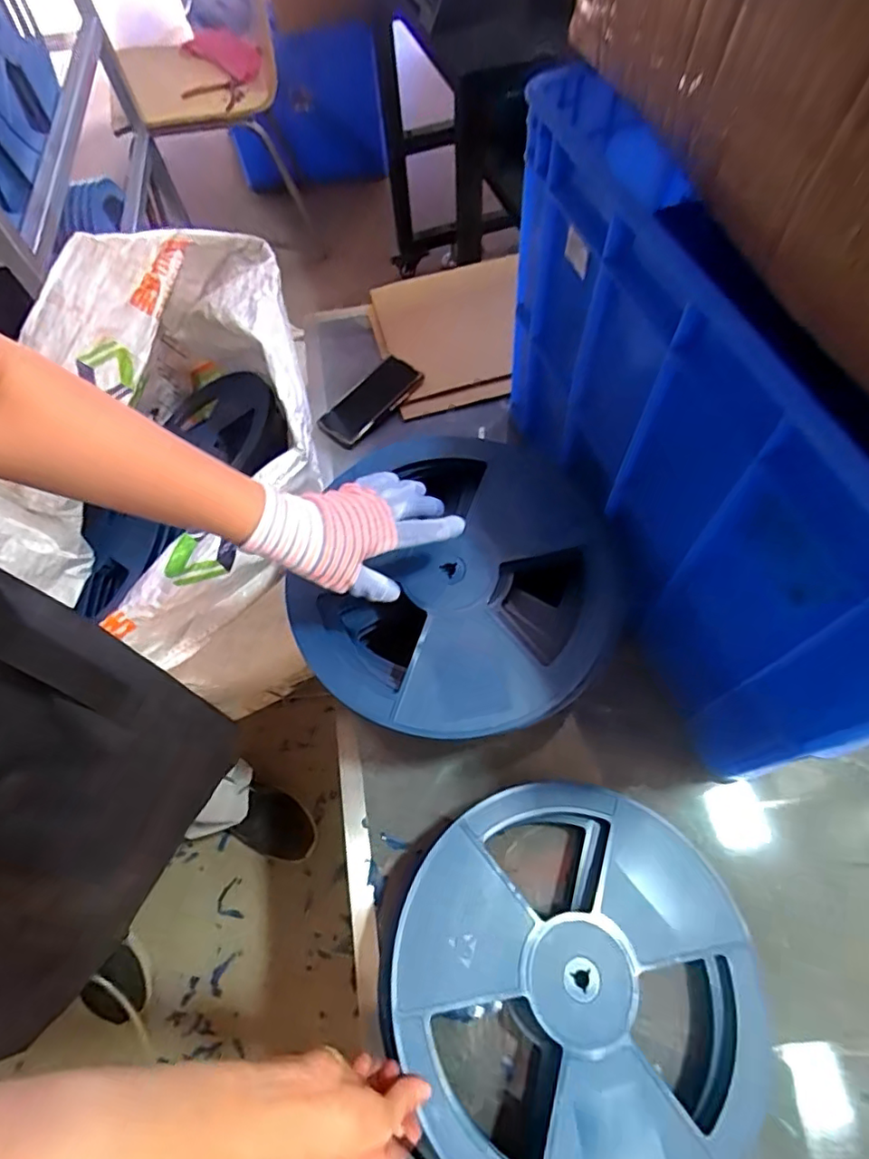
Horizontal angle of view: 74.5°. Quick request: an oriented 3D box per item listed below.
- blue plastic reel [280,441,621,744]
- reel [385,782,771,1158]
[{"bbox_3d":[0.029,-0.004,0.579,0.299,0.045,0.324,20,69,12],"label":"blue plastic reel"},{"bbox_3d":[0.125,0.345,0.494,0.313,0.024,0.308,-21,63,-17],"label":"reel"}]

